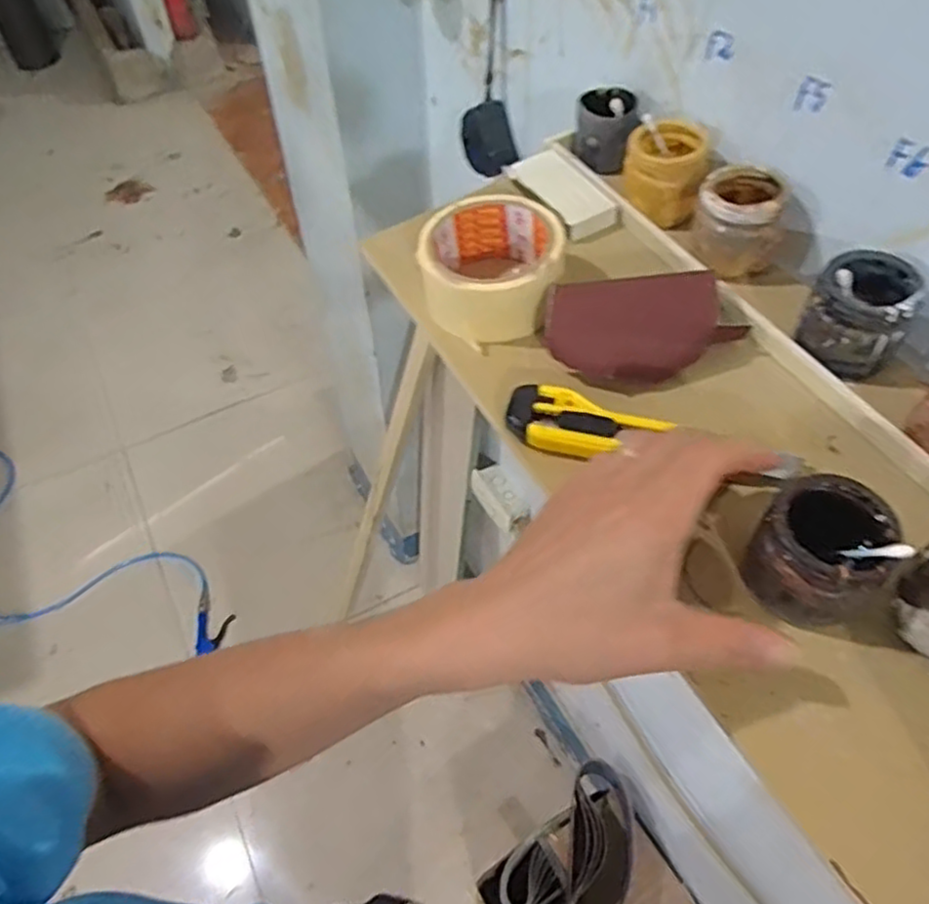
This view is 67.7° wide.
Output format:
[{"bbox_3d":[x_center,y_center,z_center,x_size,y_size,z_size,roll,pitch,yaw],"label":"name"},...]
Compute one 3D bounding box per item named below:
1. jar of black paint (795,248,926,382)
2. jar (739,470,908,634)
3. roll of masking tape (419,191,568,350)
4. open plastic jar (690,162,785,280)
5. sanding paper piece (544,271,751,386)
[{"bbox_3d":[0.231,-0.084,0.408,0.052,0.062,0.054,-1,53,1],"label":"jar of black paint"},{"bbox_3d":[0.166,0.047,0.325,0.048,0.056,0.054,-37,61,-24],"label":"jar"},{"bbox_3d":[0.018,-0.124,0.468,0.089,0.053,0.093,-1,53,1],"label":"roll of masking tape"},{"bbox_3d":[0.184,-0.157,0.468,0.056,0.050,0.059,11,54,9],"label":"open plastic jar"},{"bbox_3d":[0.109,-0.075,0.427,0.115,0.021,0.062,-6,96,-1],"label":"sanding paper piece"}]

